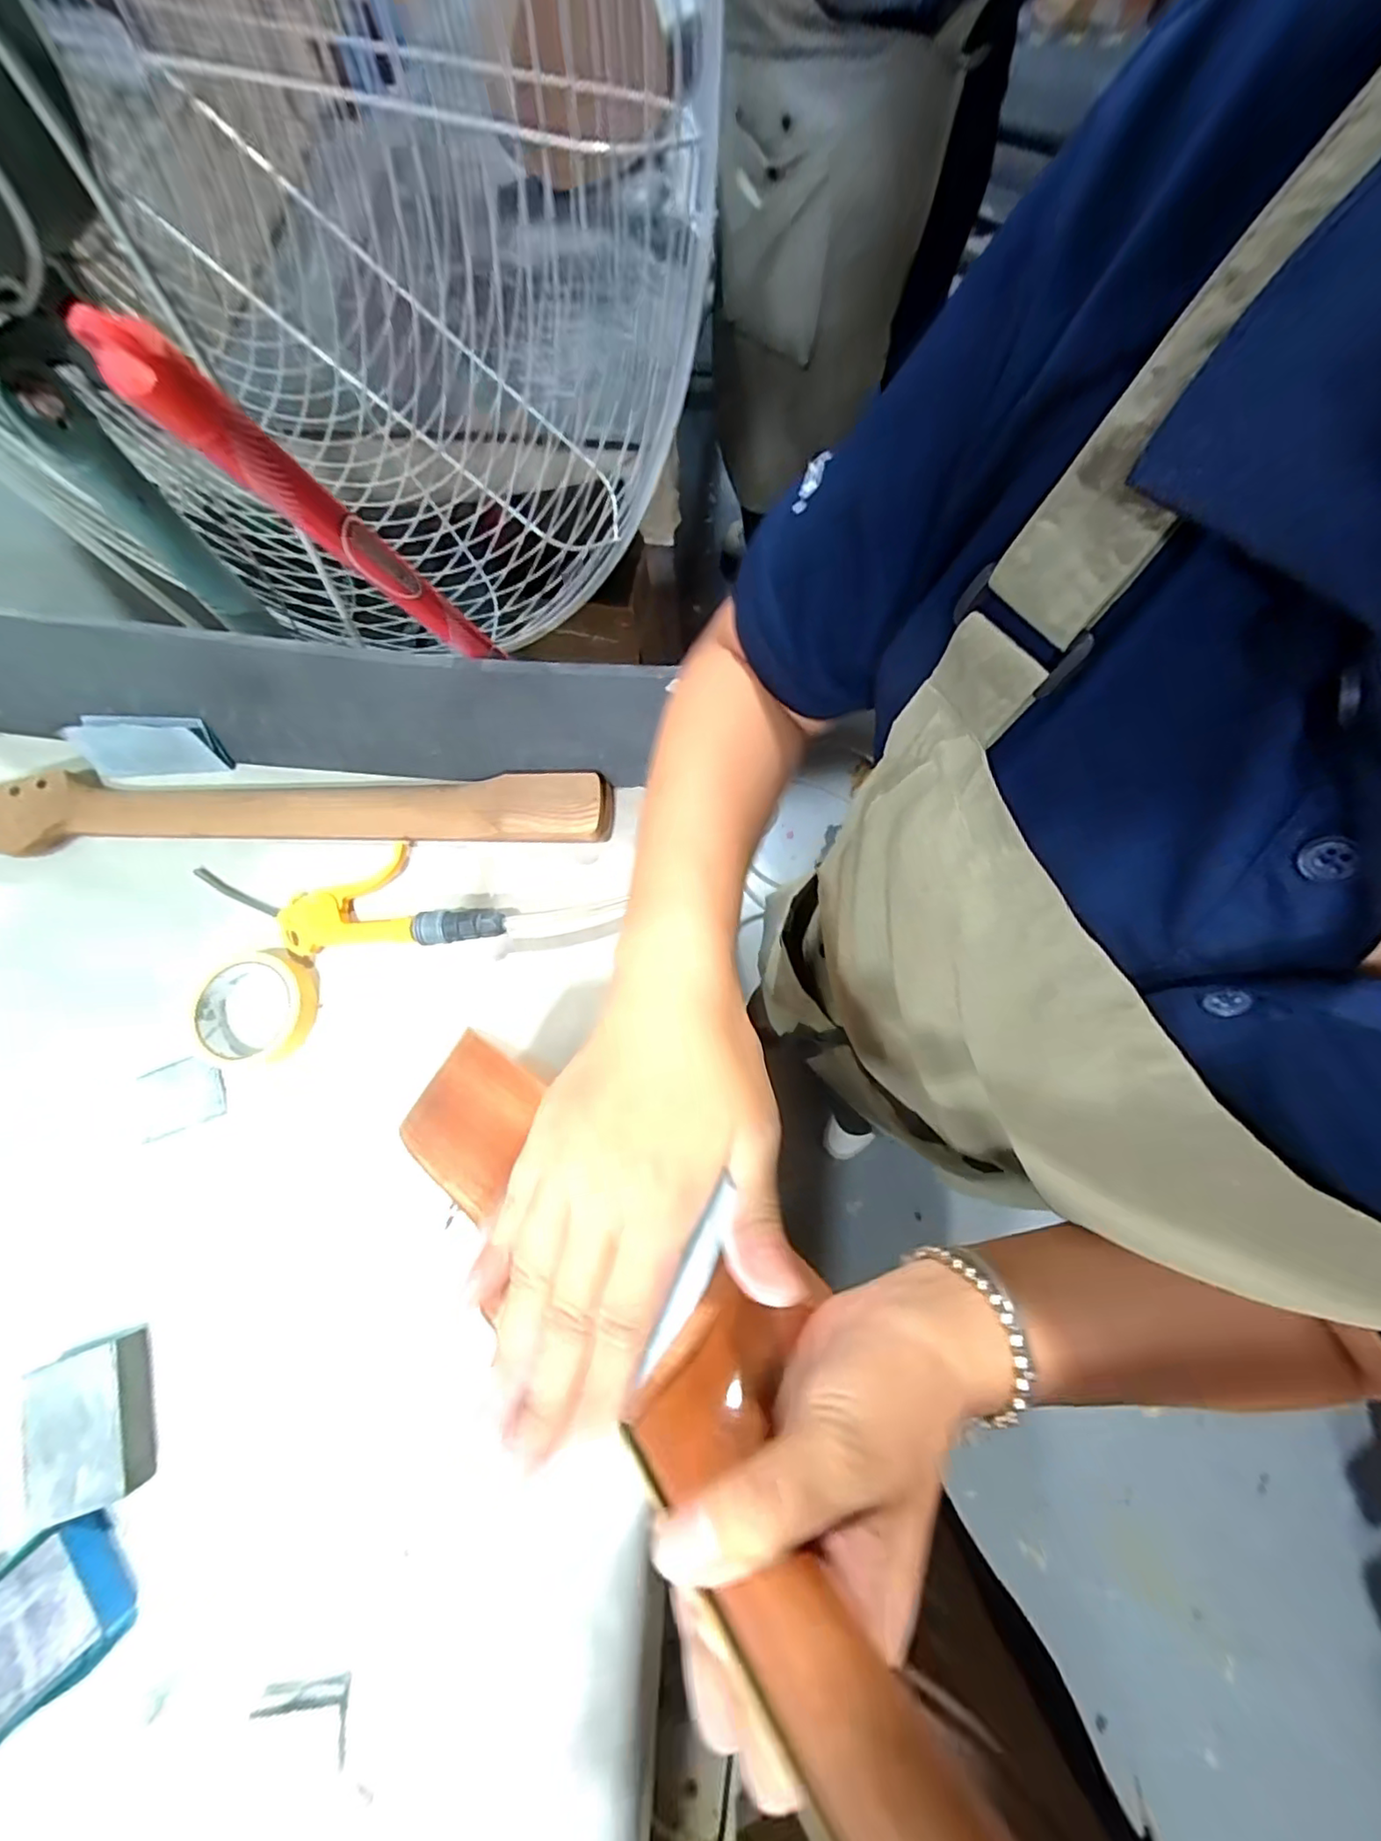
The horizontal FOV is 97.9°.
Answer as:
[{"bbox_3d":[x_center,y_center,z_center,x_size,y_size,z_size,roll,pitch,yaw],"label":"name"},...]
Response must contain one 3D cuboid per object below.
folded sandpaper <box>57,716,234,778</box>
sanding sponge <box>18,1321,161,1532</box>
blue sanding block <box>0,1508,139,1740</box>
[{"bbox_3d":[-0.494,-0.160,0.550,0.129,0.054,0.021,-2,51,1],"label":"folded sandpaper"},{"bbox_3d":[-0.427,0.355,0.426,0.077,0.027,0.100,-17,74,-2],"label":"sanding sponge"},{"bbox_3d":[-0.430,0.462,0.394,0.103,0.023,0.085,-34,76,-7],"label":"blue sanding block"}]

